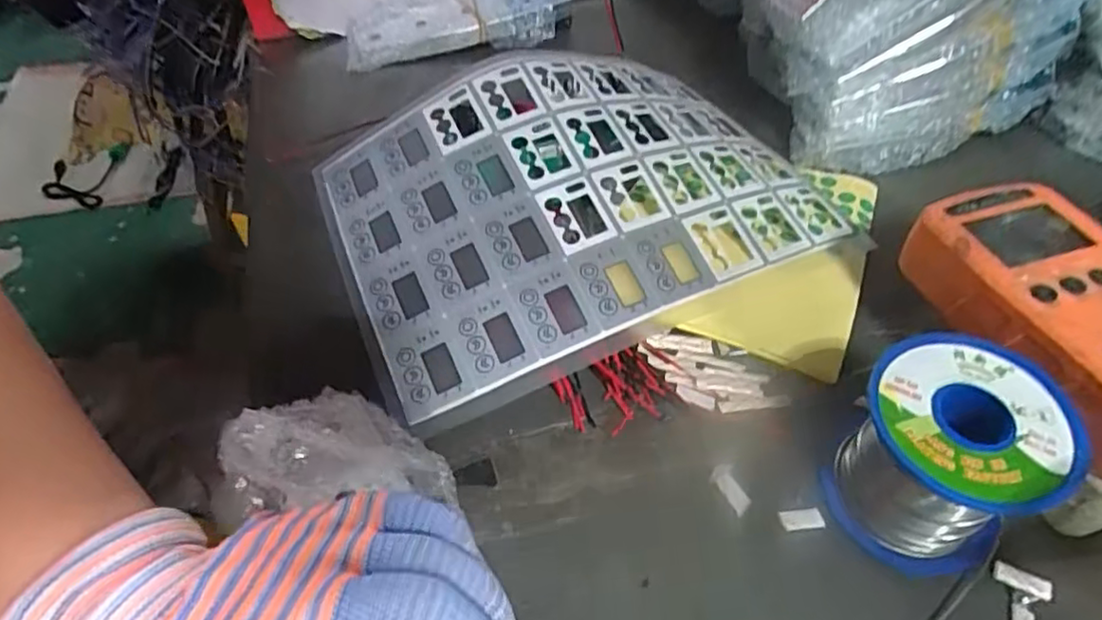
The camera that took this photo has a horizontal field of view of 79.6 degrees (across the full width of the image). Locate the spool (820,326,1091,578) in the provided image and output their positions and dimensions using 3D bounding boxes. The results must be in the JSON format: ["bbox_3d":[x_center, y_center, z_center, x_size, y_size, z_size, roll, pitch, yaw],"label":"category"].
[{"bbox_3d":[0.143,0.055,0.243,0.061,0.065,0.063,0,50,0],"label":"spool"}]

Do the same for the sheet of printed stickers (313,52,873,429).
[{"bbox_3d":[0.024,-0.071,0.360,0.280,0.049,0.178,-20,53,-16],"label":"sheet of printed stickers"}]

